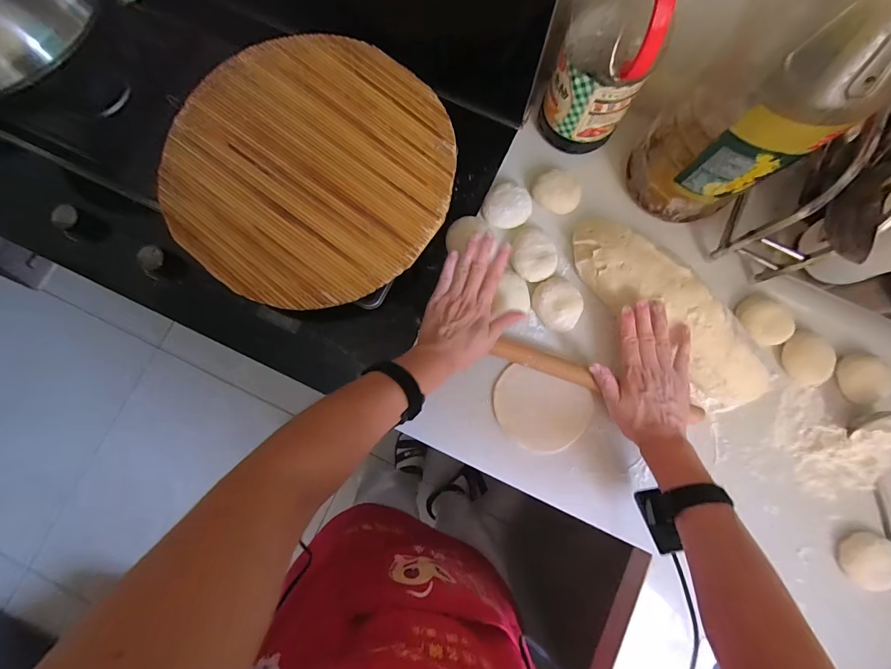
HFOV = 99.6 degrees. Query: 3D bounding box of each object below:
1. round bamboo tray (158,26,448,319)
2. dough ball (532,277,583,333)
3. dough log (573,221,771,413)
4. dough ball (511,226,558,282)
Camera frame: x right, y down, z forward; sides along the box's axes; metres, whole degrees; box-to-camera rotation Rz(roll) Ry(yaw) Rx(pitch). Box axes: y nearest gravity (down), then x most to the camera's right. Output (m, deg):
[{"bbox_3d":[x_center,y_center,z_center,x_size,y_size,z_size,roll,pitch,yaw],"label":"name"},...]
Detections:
[{"bbox_3d":[-0.184,-0.228,0.506,0.361,0.017,0.370,0,83,1],"label":"round bamboo tray"},{"bbox_3d":[0.158,-0.041,0.523,0.064,0.025,0.072,-13,83,0],"label":"dough ball"},{"bbox_3d":[0.294,-0.032,0.501,0.087,0.062,0.309,-42,84,-4],"label":"dough log"},{"bbox_3d":[0.126,-0.116,0.532,0.063,0.025,0.078,3,83,2],"label":"dough ball"}]

